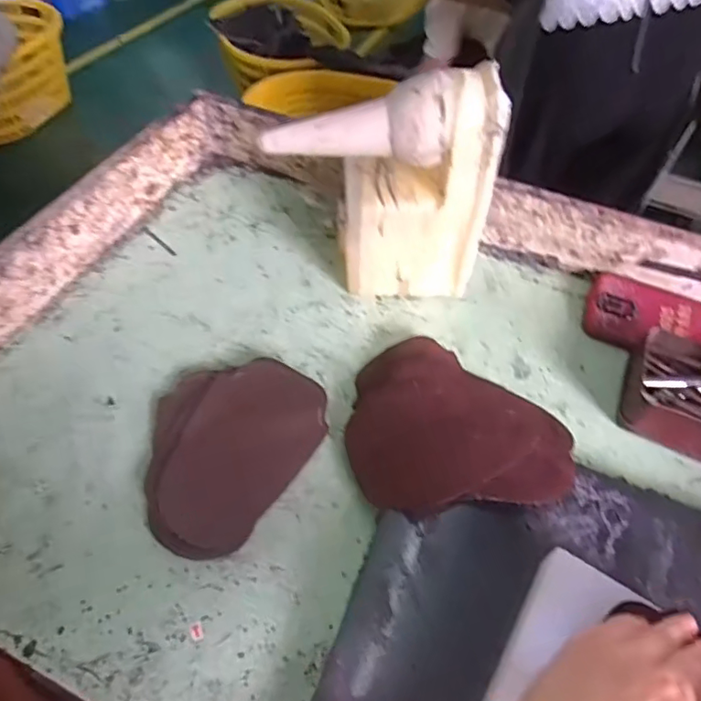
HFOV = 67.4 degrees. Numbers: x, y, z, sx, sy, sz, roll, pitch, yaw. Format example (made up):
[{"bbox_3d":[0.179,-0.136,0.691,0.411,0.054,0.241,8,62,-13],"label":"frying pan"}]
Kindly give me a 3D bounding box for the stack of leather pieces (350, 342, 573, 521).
[{"bbox_3d":[0.089,0.056,0.439,0.179,0.039,0.164,-3,53,-7],"label":"stack of leather pieces"}]

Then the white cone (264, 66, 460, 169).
[{"bbox_3d":[0.009,-0.178,0.432,0.166,0.056,0.043,-6,51,13],"label":"white cone"}]

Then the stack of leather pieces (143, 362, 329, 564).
[{"bbox_3d":[-0.104,0.072,0.426,0.128,0.023,0.158,30,57,18],"label":"stack of leather pieces"}]

